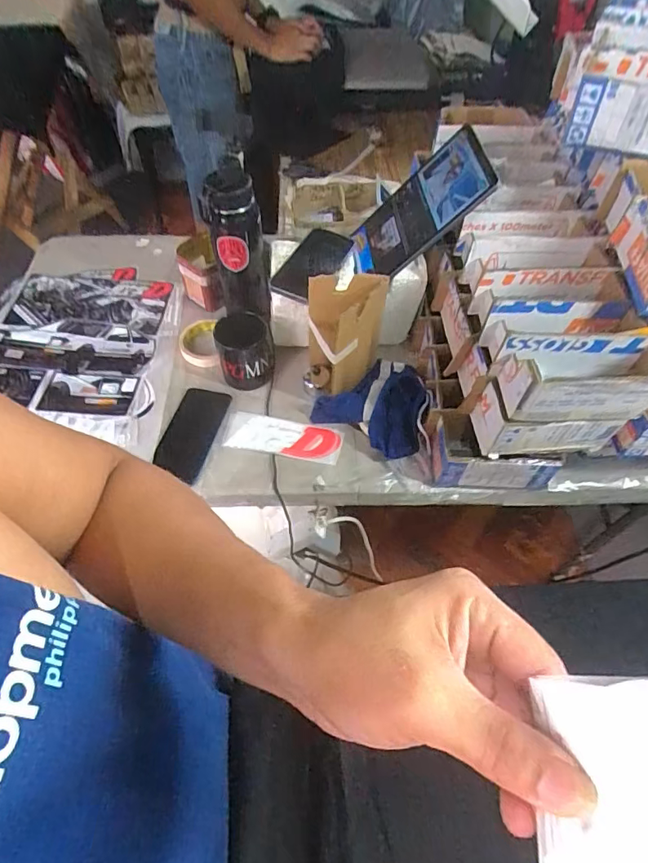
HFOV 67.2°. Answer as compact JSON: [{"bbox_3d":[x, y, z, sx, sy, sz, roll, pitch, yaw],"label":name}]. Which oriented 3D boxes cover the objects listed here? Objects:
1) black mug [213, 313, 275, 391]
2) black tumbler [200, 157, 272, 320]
[{"bbox_3d":[-0.126,-0.132,0.796,0.091,0.100,0.090,-2,57,-4],"label":"black mug"},{"bbox_3d":[-0.138,-0.283,0.789,0.083,0.256,0.088,1,57,-2],"label":"black tumbler"}]

